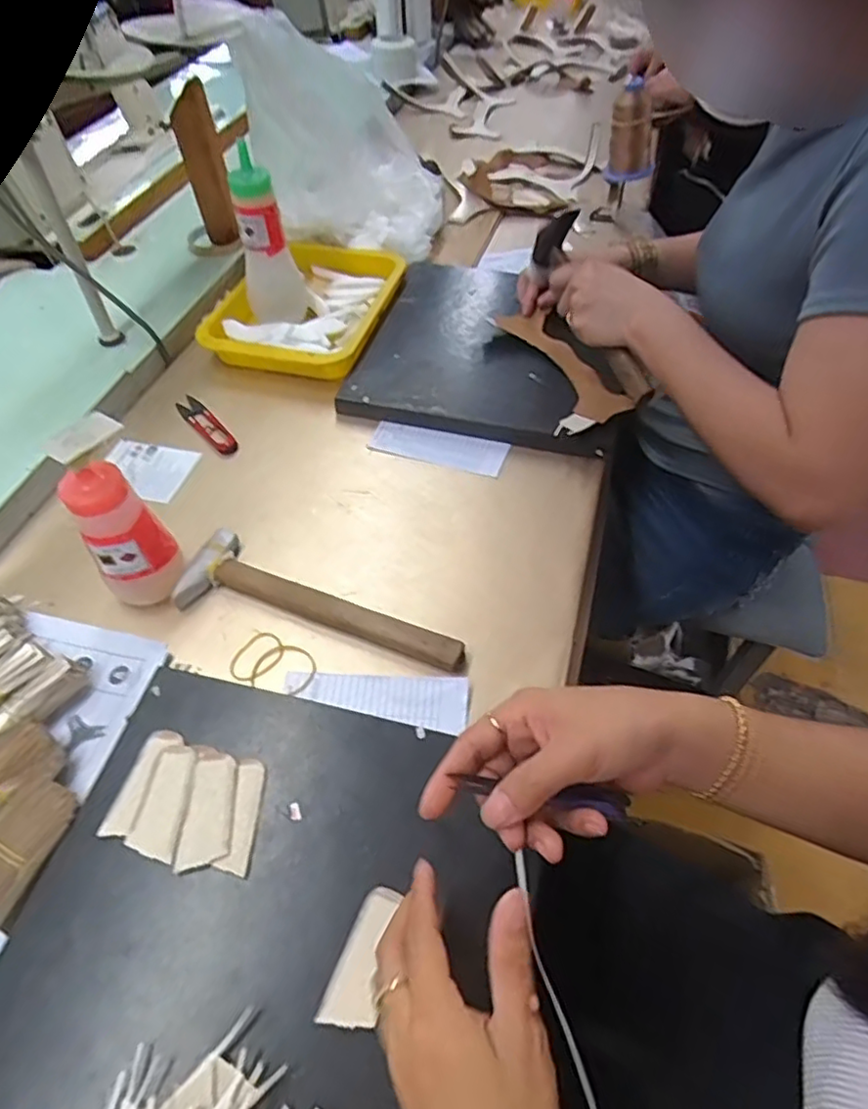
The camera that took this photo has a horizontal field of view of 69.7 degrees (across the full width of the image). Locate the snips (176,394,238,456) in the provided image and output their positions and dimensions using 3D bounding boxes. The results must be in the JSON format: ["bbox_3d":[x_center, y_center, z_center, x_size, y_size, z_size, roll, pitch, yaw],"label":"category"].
[{"bbox_3d":[-0.251,-0.144,0.688,0.025,0.005,0.113,-35,59,-23],"label":"snips"}]

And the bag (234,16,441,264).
[{"bbox_3d":[-0.110,-0.546,0.821,0.221,0.243,0.157,11,53,10],"label":"bag"}]

